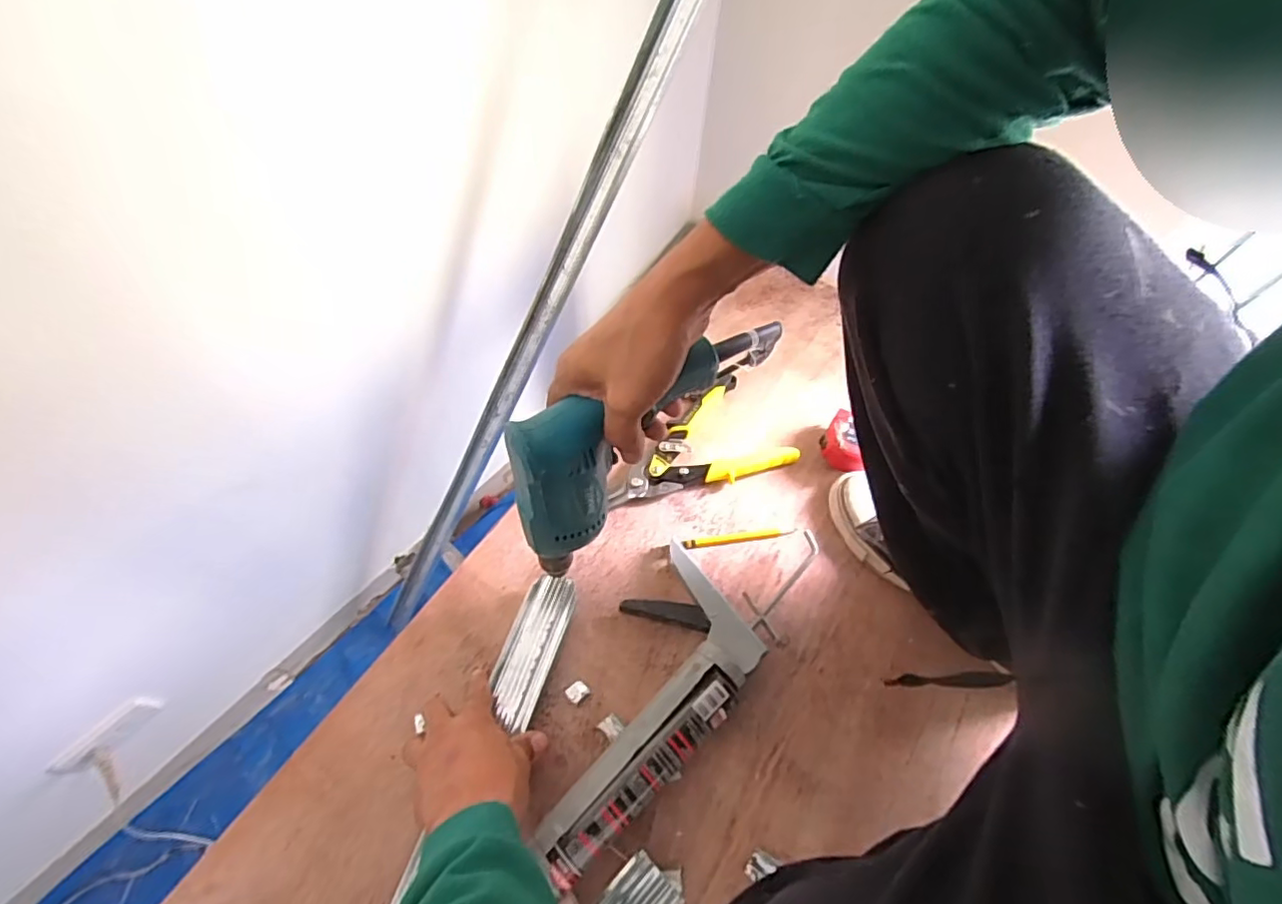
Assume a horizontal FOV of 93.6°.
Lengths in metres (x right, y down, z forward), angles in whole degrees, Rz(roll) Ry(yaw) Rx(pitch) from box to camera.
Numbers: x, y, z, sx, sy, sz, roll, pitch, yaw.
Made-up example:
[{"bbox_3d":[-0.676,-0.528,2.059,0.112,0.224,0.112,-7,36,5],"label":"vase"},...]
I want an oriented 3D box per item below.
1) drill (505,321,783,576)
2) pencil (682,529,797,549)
[{"bbox_3d":[0.009,-0.008,0.498,0.246,0.173,0.057,-27,65,-18],"label":"drill"},{"bbox_3d":[0.108,0.094,0.669,0.127,0.006,0.011,-7,62,-6],"label":"pencil"}]

